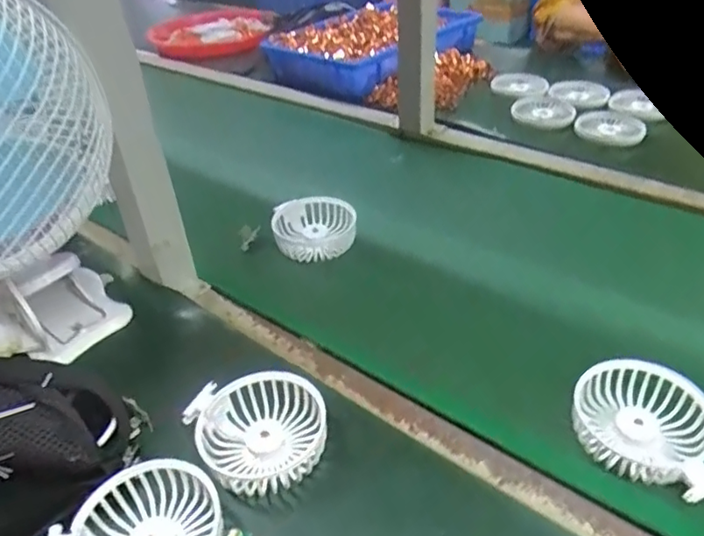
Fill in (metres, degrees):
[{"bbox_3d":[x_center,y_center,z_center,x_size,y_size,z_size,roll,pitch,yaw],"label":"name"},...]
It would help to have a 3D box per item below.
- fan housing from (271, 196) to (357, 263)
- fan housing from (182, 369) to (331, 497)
[{"bbox_3d":[-0.042,-0.048,0.631,0.086,0.031,0.079,-10,39,-6],"label":"fan housing"},{"bbox_3d":[-0.066,0.118,0.411,0.092,0.033,0.079,-12,39,-8],"label":"fan housing"}]

